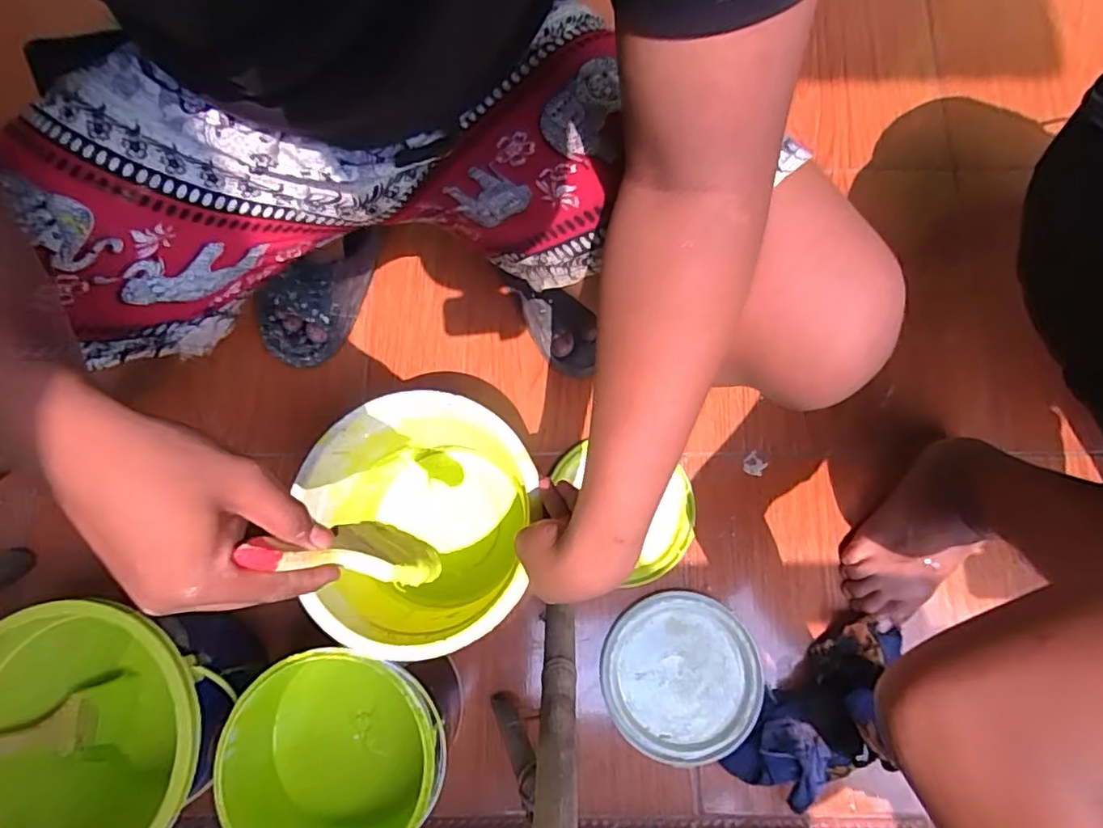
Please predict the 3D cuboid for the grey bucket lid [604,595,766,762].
[{"bbox_3d":[0.148,0.296,0.655,0.176,0.013,0.170,0,77,2],"label":"grey bucket lid"}]

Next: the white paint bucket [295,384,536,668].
[{"bbox_3d":[-0.117,0.115,0.600,0.205,0.202,0.226,-2,77,1],"label":"white paint bucket"}]

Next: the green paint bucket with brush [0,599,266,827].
[{"bbox_3d":[-0.397,0.299,0.582,0.219,0.250,0.224,0,77,2],"label":"green paint bucket with brush"}]

